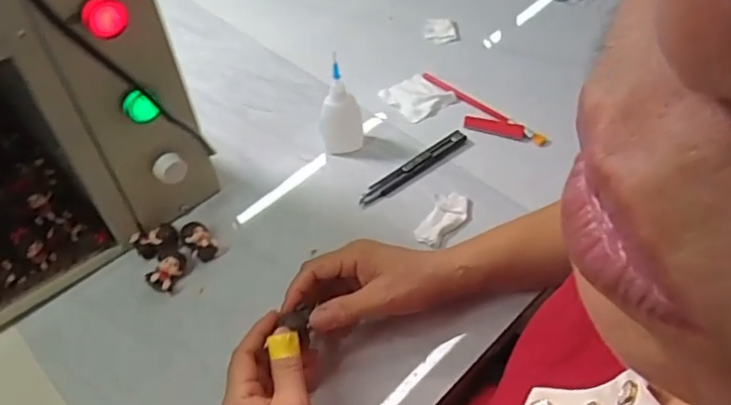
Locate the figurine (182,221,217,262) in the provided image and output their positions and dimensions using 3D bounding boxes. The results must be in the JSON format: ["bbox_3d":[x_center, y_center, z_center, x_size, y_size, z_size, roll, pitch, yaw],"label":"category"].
[{"bbox_3d":[-0.152,0.037,0.533,0.024,0.021,0.038,-28,53,-20],"label":"figurine"}]

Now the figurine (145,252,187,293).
[{"bbox_3d":[-0.174,0.063,0.512,0.018,0.025,0.039,15,52,16],"label":"figurine"}]

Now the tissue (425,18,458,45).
[{"bbox_3d":[0.097,-0.221,0.743,0.040,0.027,0.030,6,49,8],"label":"tissue"}]

